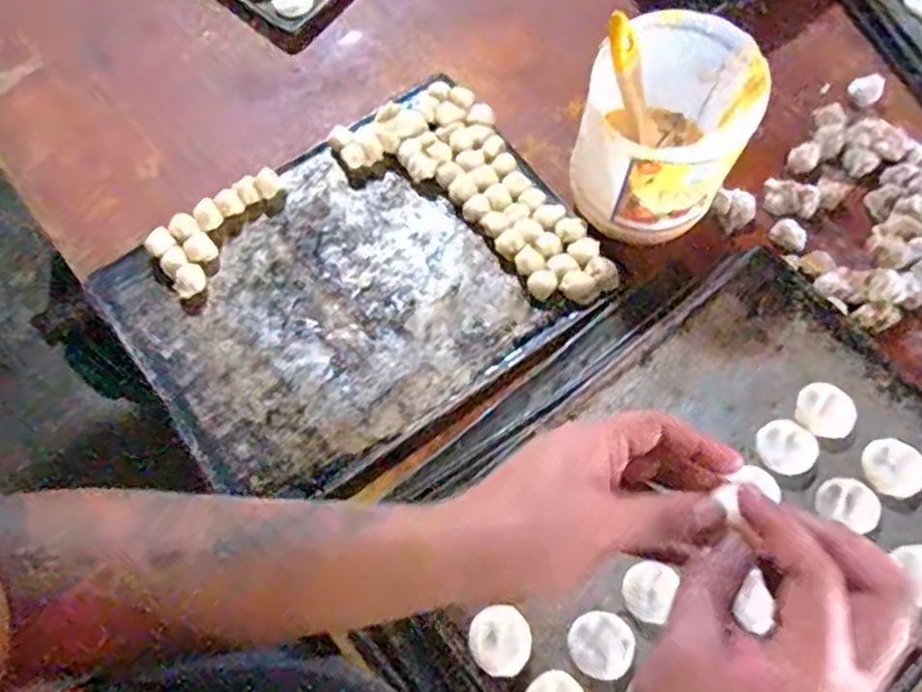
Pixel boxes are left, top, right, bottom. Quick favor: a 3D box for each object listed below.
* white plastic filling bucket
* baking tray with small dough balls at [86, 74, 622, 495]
[{"bbox_3d":[0.186,-0.197,0.636,0.132,0.127,0.151,17,70,7],"label":"white plastic filling bucket"},{"bbox_3d":[-0.103,-0.068,0.682,0.424,0.030,0.313,-34,72,-12],"label":"baking tray with small dough balls"}]

